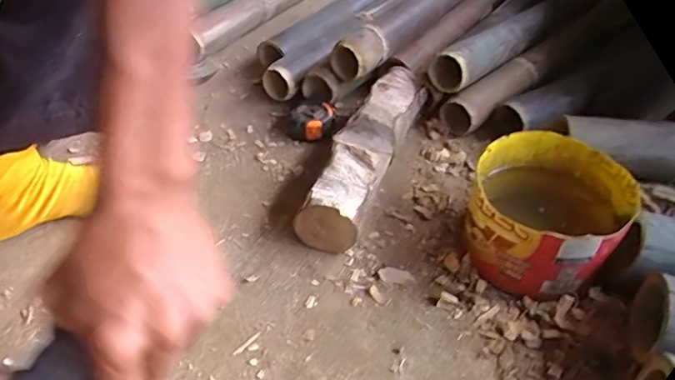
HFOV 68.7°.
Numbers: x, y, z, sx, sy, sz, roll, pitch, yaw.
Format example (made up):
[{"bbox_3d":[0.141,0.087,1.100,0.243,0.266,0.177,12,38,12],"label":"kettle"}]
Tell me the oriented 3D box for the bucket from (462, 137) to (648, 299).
[{"bbox_3d":[0.199,0.028,0.487,0.139,0.100,0.136,1,41,-1],"label":"bucket"}]

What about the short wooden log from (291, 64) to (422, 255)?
[{"bbox_3d":[0.037,-0.049,0.610,0.072,0.077,0.288,16,43,16],"label":"short wooden log"}]

